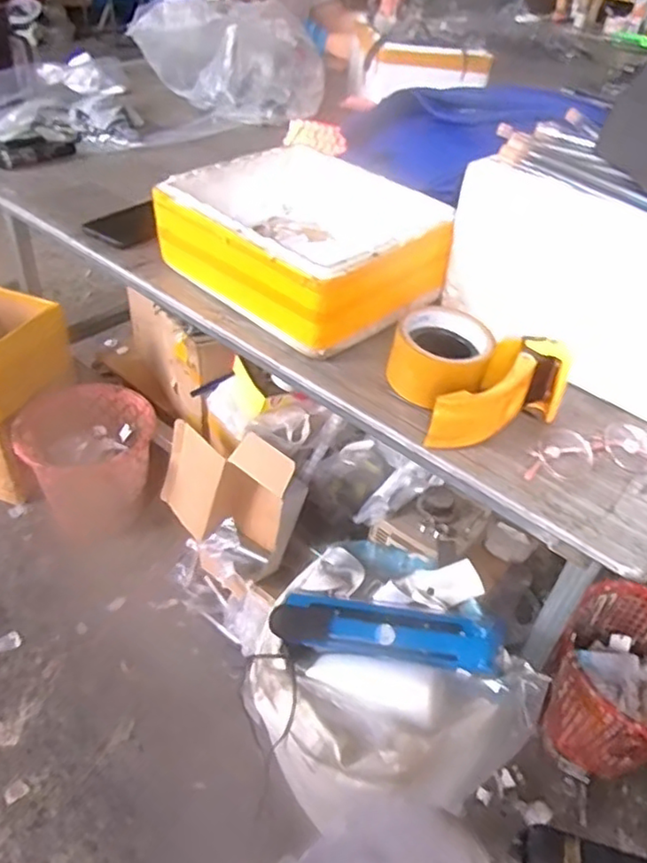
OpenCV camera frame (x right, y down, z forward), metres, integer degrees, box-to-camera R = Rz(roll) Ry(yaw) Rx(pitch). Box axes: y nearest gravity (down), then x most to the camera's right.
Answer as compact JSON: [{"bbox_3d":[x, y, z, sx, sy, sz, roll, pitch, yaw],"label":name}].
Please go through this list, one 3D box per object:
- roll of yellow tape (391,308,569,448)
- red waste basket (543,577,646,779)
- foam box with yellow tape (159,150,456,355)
[{"bbox_3d":[0.138,-0.060,0.619,0.158,0.061,0.137,-15,45,-23],"label":"roll of yellow tape"},{"bbox_3d":[0.547,0.465,1.148,0.271,0.249,0.265,-28,51,-33],"label":"red waste basket"},{"bbox_3d":[-0.026,-0.222,0.738,0.276,0.096,0.217,35,49,29],"label":"foam box with yellow tape"}]

